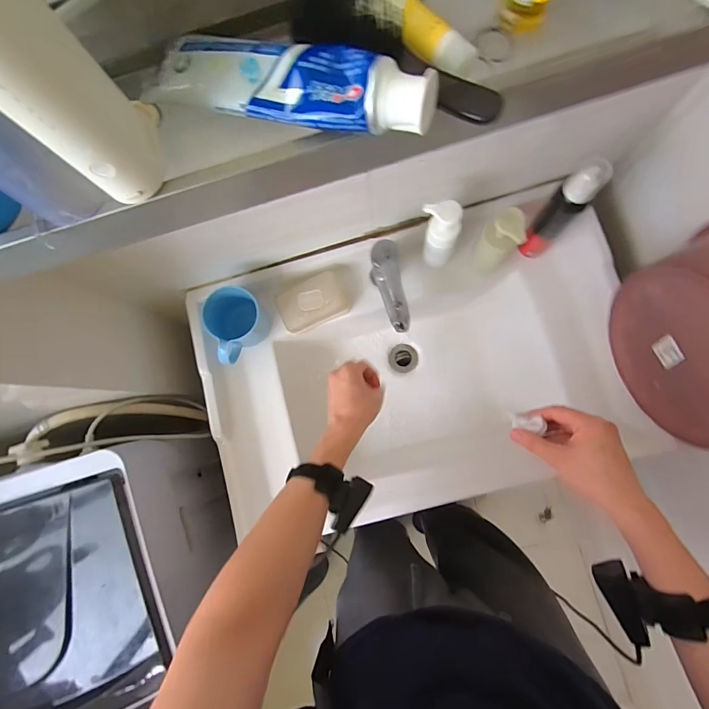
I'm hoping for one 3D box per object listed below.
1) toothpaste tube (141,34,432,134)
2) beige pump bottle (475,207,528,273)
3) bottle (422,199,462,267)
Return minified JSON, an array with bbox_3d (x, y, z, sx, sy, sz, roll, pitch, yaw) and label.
[{"bbox_3d":[-0.046,-0.168,0.229,0.191,0.031,0.048,16,85,7],"label":"toothpaste tube"},{"bbox_3d":[0.217,-0.167,0.574,0.053,0.140,0.046,27,86,8],"label":"beige pump bottle"},{"bbox_3d":[0.130,-0.181,0.587,0.057,0.140,0.046,12,84,7],"label":"bottle"}]

